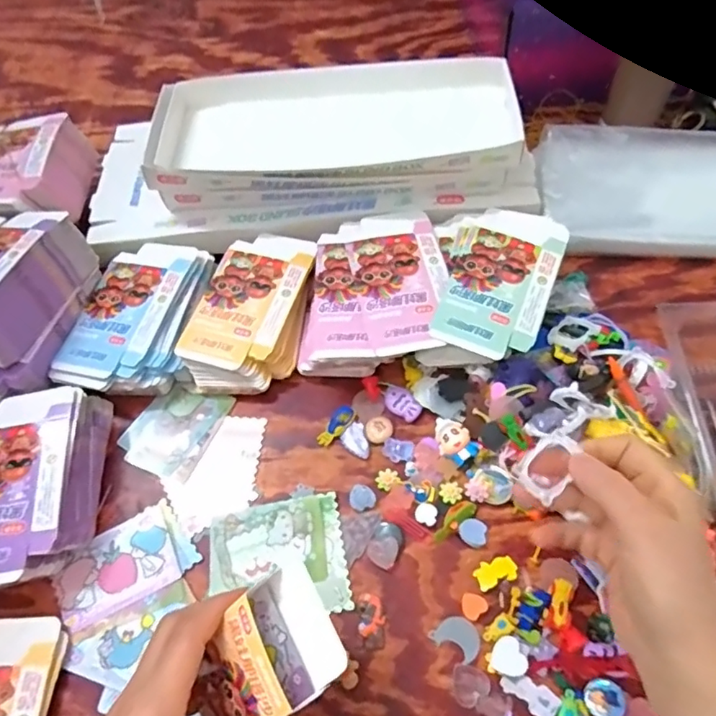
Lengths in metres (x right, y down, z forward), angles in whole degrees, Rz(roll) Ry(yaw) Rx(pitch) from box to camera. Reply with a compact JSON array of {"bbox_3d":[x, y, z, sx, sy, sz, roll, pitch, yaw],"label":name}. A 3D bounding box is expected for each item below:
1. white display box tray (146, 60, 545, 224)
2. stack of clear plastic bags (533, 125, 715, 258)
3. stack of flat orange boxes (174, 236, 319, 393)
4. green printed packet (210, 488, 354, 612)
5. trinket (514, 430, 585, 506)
[{"bbox_3d":[-0.010,-0.217,0.558,0.370,0.078,0.172,2,59,6],"label":"white display box tray"},{"bbox_3d":[0.313,-0.173,0.568,0.247,0.041,0.163,1,58,5],"label":"stack of clear plastic bags"},{"bbox_3d":[-0.097,-0.040,0.519,0.098,0.047,0.149,9,60,10],"label":"stack of flat orange boxes"},{"bbox_3d":[-0.061,0.151,0.421,0.100,0.007,0.084,-10,58,-1],"label":"green printed packet"},{"bbox_3d":[0.121,0.068,0.350,0.030,0.004,0.042,44,106,37],"label":"trinket"}]

